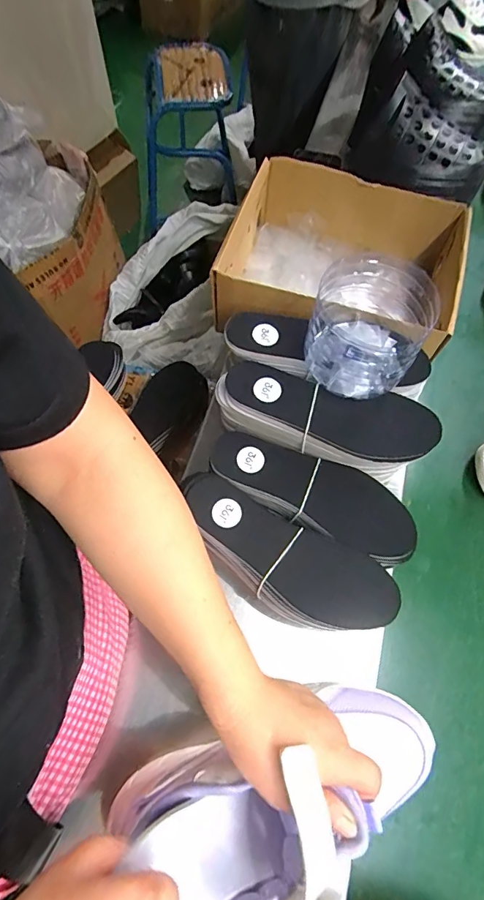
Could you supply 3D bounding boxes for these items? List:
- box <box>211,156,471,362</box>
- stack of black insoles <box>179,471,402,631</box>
[{"bbox_3d":[0.121,-0.226,0.551,0.267,0.091,0.241,17,66,6],"label":"box"},{"bbox_3d":[0.033,0.106,0.413,0.210,0.051,0.081,27,68,10],"label":"stack of black insoles"}]

